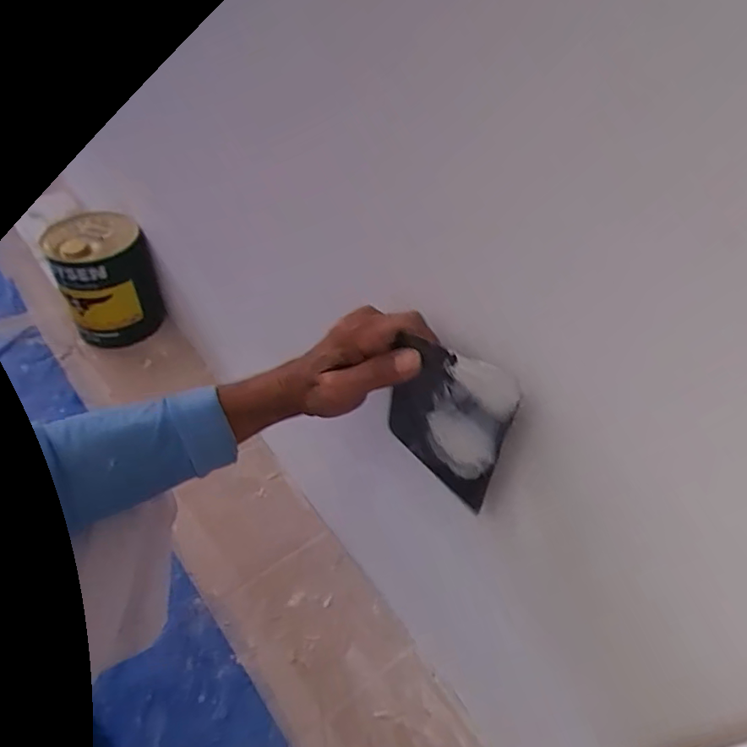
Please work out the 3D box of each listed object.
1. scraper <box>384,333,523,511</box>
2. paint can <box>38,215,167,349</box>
[{"bbox_3d":[0.053,0.033,0.398,0.094,0.143,0.008,38,55,26],"label":"scraper"},{"bbox_3d":[-0.507,-0.178,1.063,0.160,0.210,0.160,-11,50,-15],"label":"paint can"}]

